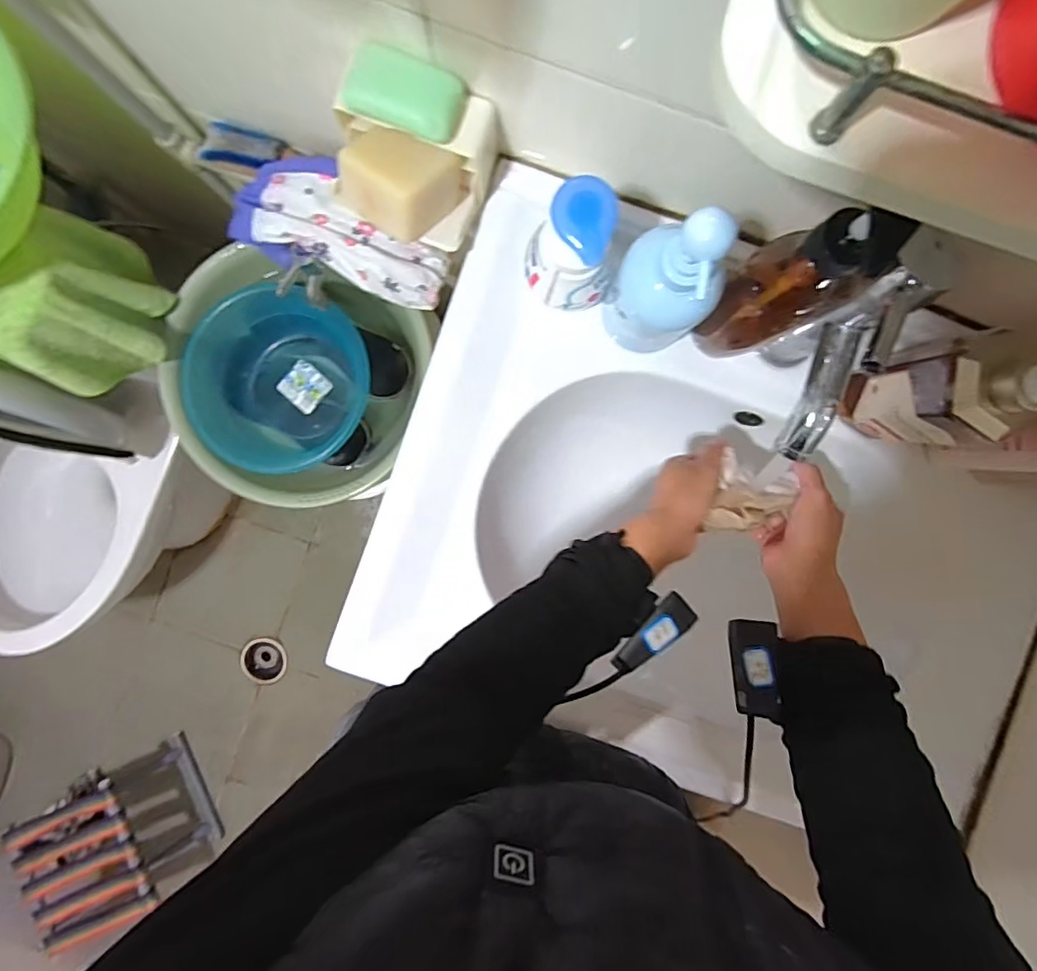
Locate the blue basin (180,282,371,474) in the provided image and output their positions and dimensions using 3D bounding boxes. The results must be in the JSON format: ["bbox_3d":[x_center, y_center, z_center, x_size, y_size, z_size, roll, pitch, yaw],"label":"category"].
[{"bbox_3d":[-0.322,-0.136,0.758,0.222,0.127,0.232,0,91,0],"label":"blue basin"}]

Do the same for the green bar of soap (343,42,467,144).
[{"bbox_3d":[-0.083,-0.286,0.405,0.080,0.022,0.046,21,91,-1],"label":"green bar of soap"}]

